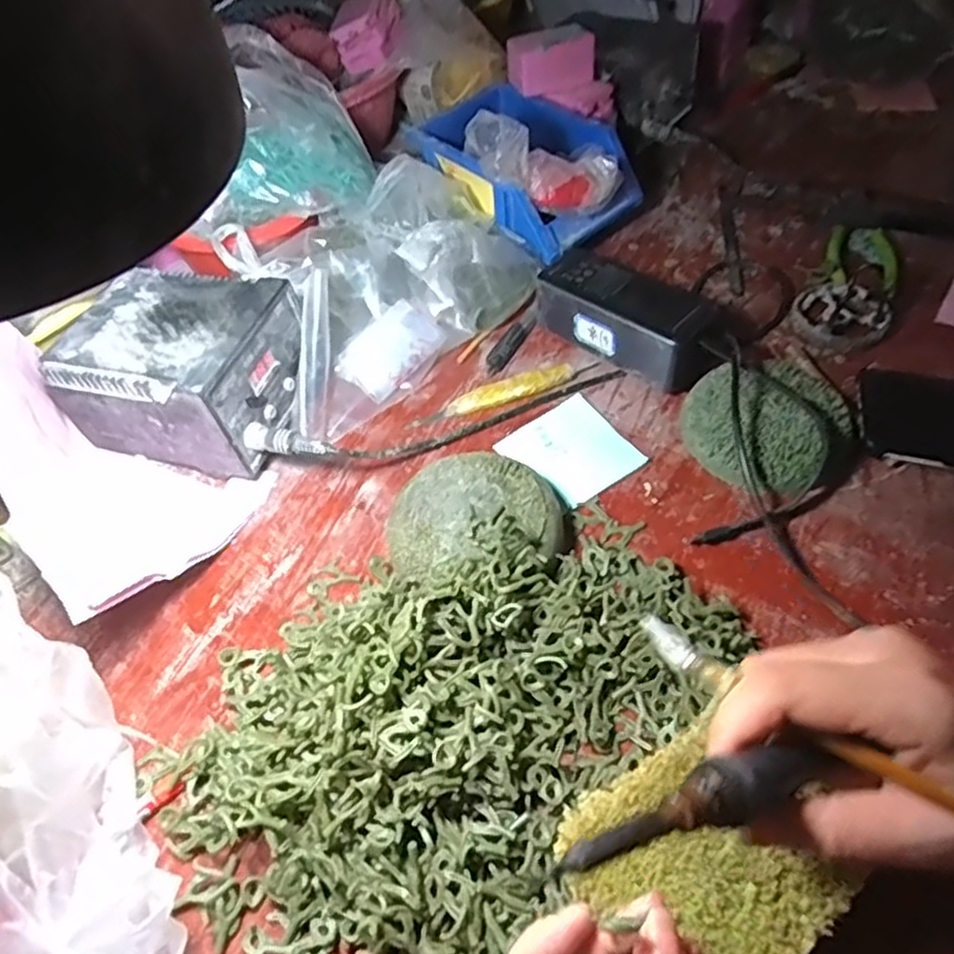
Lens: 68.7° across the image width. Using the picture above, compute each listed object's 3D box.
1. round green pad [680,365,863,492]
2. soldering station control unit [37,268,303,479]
[{"bbox_3d":[0.198,-0.038,0.474,0.107,0.027,0.104,-2,54,3],"label":"round green pad"},{"bbox_3d":[-0.205,-0.076,0.496,0.142,0.093,0.112,12,56,13],"label":"soldering station control unit"}]

